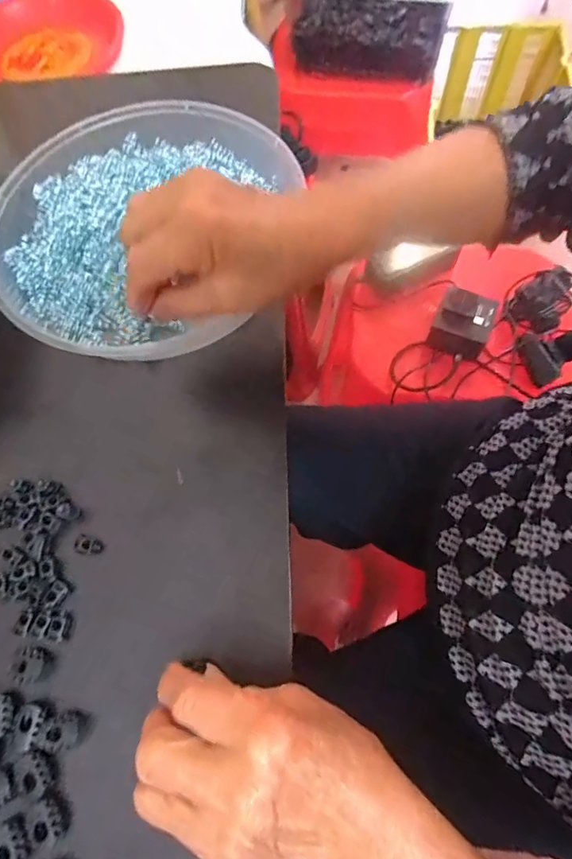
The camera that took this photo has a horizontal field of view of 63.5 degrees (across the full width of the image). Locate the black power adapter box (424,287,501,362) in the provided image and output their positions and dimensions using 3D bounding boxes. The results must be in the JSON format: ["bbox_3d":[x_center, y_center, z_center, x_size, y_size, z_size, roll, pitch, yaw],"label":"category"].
[{"bbox_3d":[0.232,-0.139,0.600,0.068,0.049,0.081,27,71,13],"label":"black power adapter box"}]

